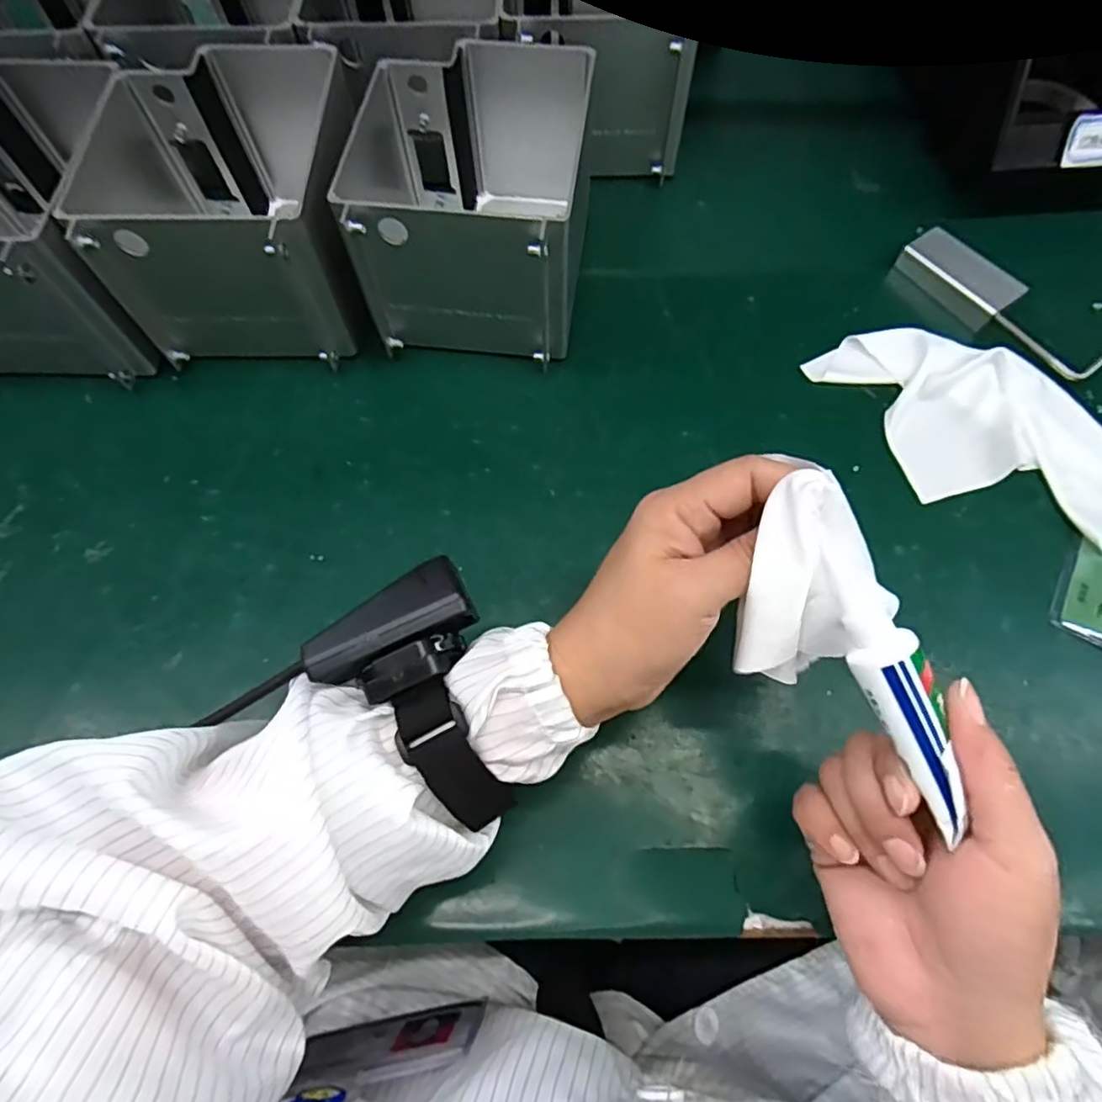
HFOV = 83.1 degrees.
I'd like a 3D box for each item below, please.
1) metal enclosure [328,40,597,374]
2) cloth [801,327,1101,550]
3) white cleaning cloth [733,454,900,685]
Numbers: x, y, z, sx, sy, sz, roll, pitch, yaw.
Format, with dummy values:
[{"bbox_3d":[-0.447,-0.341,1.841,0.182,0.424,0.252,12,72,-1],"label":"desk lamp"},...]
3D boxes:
[{"bbox_3d":[-0.050,-0.227,0.405,0.142,0.106,0.176,7,67,4],"label":"metal enclosure"},{"bbox_3d":[0.265,-0.080,0.385,0.117,0.015,0.180,-28,69,-11],"label":"cloth"},{"bbox_3d":[0.101,0.011,0.237,0.050,0.057,0.066,11,68,6],"label":"white cleaning cloth"}]

